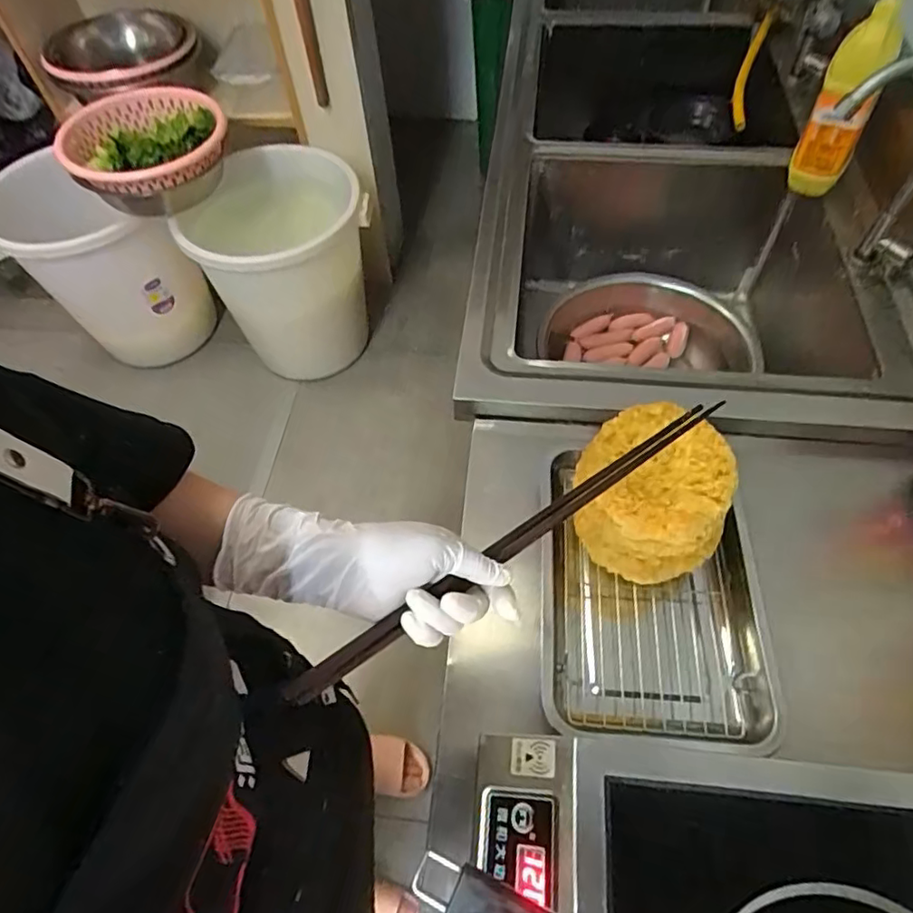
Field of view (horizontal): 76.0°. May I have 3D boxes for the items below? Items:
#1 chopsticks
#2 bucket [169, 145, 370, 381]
[{"bbox_3d":[0.048,0.056,0.411,0.371,0.022,0.018,-32,62,-15],"label":"chopsticks"},{"bbox_3d":[-0.475,-0.562,1.670,0.452,0.466,0.516,-15,59,-7],"label":"bucket"}]

